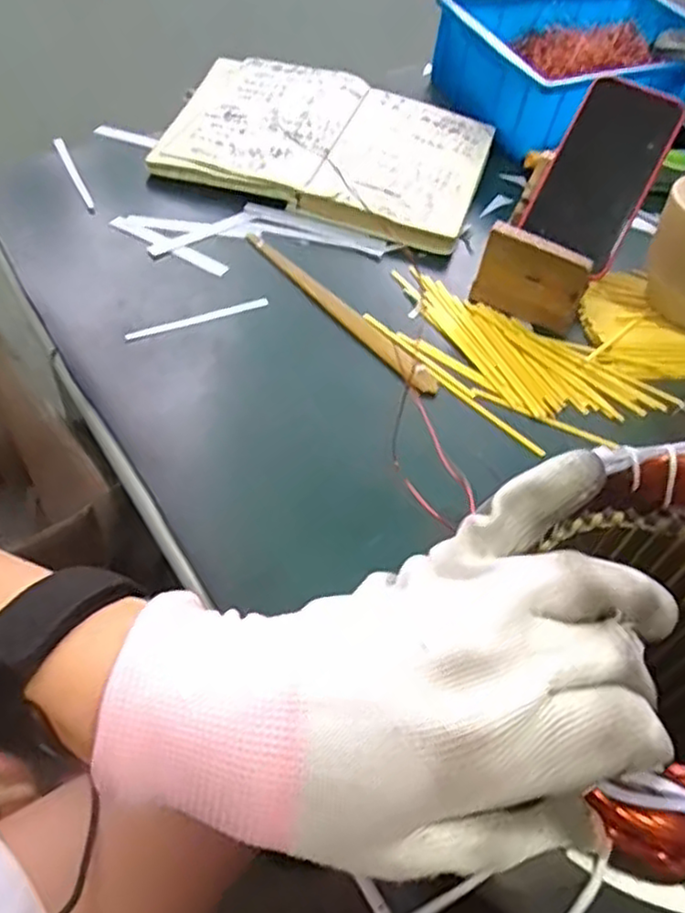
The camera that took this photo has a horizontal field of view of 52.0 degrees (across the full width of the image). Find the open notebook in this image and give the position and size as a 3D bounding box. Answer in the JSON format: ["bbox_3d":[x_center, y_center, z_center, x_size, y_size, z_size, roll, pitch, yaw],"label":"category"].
[{"bbox_3d":[-0.012,-0.295,0.650,0.284,0.020,0.212,17,57,8],"label":"open notebook"}]

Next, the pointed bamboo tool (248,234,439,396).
[{"bbox_3d":[-0.005,-0.113,0.538,0.018,0.010,0.208,-33,63,-29],"label":"pointed bamboo tool"}]

